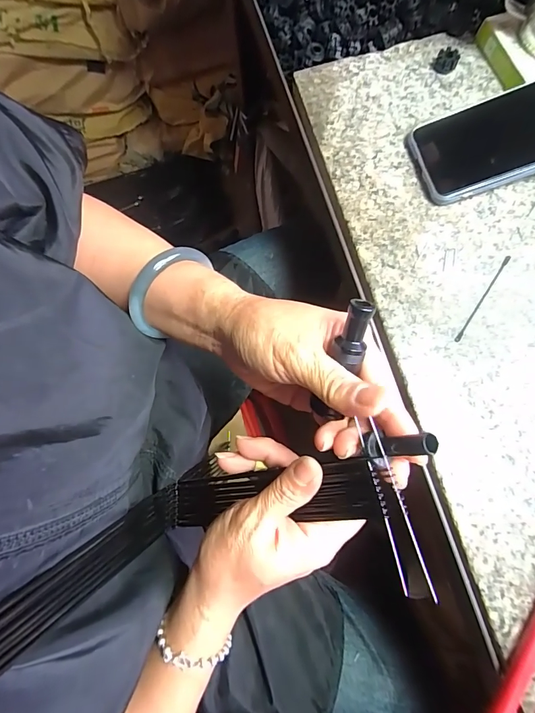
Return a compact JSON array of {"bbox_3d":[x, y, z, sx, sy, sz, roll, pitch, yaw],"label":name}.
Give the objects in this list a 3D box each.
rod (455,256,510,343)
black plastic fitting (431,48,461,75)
[{"bbox_3d":[0.168,-0.046,0.293,0.004,0.004,0.084,34,80,9],"label":"rod"},{"bbox_3d":[0.160,-0.266,0.341,0.021,0.013,0.020,23,79,7],"label":"black plastic fitting"}]

